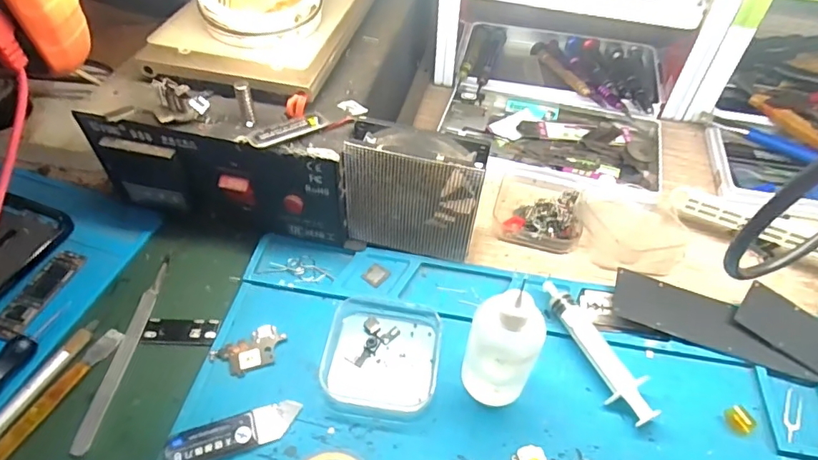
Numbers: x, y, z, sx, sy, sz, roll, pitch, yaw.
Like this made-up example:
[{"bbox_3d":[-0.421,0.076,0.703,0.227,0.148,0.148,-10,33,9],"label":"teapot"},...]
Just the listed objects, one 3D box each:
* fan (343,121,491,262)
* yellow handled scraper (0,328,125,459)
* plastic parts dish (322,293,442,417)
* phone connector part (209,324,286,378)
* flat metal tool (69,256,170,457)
[{"bbox_3d":[0.003,-0.021,0.316,0.079,0.085,0.028,10,51,7],"label":"fan"},{"bbox_3d":[-0.198,0.101,0.264,0.012,0.004,0.120,21,53,16],"label":"yellow handled scraper"},{"bbox_3d":[-0.015,0.069,0.288,0.062,0.014,0.064,7,51,5],"label":"plastic parts dish"},{"bbox_3d":[-0.091,0.069,0.293,0.039,0.004,0.024,-31,57,-24],"label":"phone connector part"},{"bbox_3d":[-0.163,0.066,0.296,0.010,0.004,0.122,4,50,3],"label":"flat metal tool"}]

